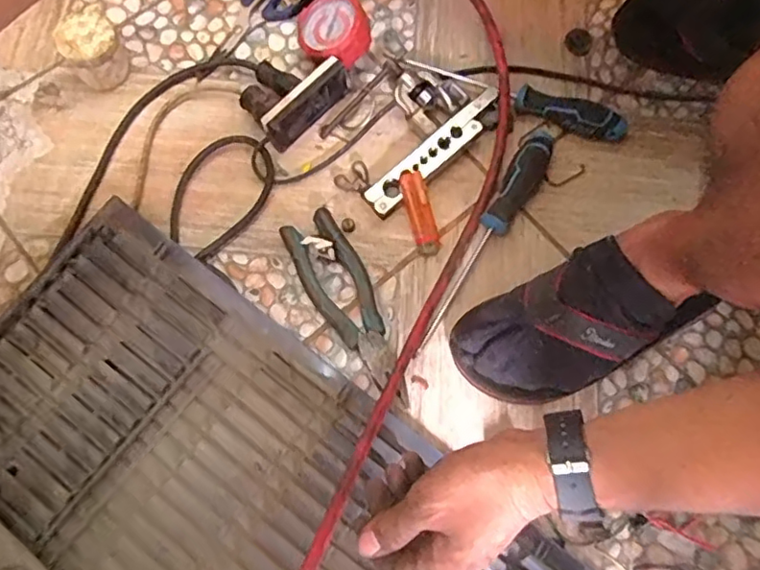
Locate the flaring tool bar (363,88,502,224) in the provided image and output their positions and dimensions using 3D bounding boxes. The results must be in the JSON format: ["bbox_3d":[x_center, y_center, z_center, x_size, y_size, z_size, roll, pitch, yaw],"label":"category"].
[{"bbox_3d":[0.054,-0.130,0.603,0.164,0.032,0.033,-41,78,-13],"label":"flaring tool bar"}]

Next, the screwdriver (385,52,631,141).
[{"bbox_3d":[0.129,-0.199,0.629,0.252,0.032,0.032,20,73,4],"label":"screwdriver"}]

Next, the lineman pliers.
[{"bbox_3d":[-0.026,0.019,0.561,0.054,0.022,0.190,-29,76,-10],"label":"lineman pliers"}]

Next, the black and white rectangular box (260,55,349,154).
[{"bbox_3d":[-0.074,-0.180,0.606,0.022,0.045,0.104,41,76,10],"label":"black and white rectangular box"}]

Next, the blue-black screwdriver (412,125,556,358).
[{"bbox_3d":[0.104,-0.053,0.579,0.032,0.032,0.269,32,74,7],"label":"blue-black screwdriver"}]

